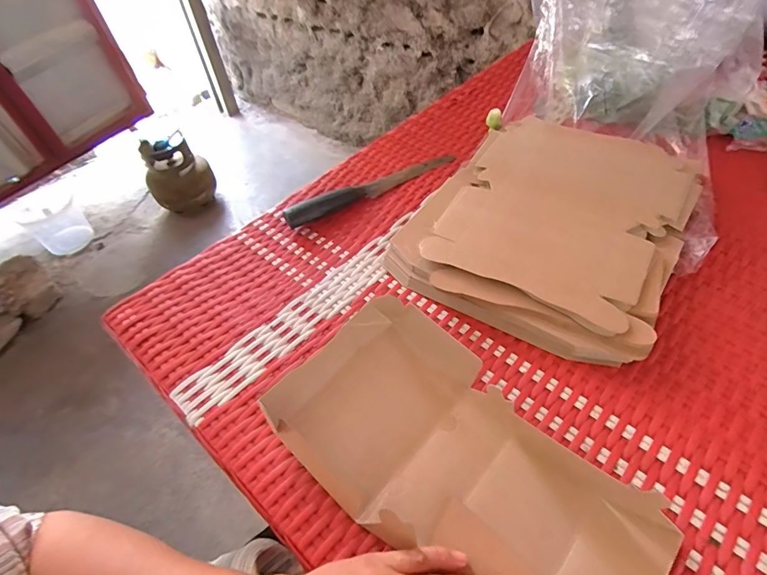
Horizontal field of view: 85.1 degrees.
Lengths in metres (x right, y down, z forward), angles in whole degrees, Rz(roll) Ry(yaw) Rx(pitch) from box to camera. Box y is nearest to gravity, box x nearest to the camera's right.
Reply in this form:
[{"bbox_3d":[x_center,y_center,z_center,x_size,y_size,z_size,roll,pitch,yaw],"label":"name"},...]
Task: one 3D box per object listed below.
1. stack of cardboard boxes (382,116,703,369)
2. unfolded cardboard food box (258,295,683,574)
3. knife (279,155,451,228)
[{"bbox_3d":[0.187,-0.086,0.470,0.250,0.041,0.327,25,56,23],"label":"stack of cardboard boxes"},{"bbox_3d":[0.055,0.127,0.308,0.272,0.041,0.153,34,60,28],"label":"unfolded cardboard food box"},{"bbox_3d":[-0.011,-0.132,0.533,0.241,0.021,0.030,-28,53,-19],"label":"knife"}]

